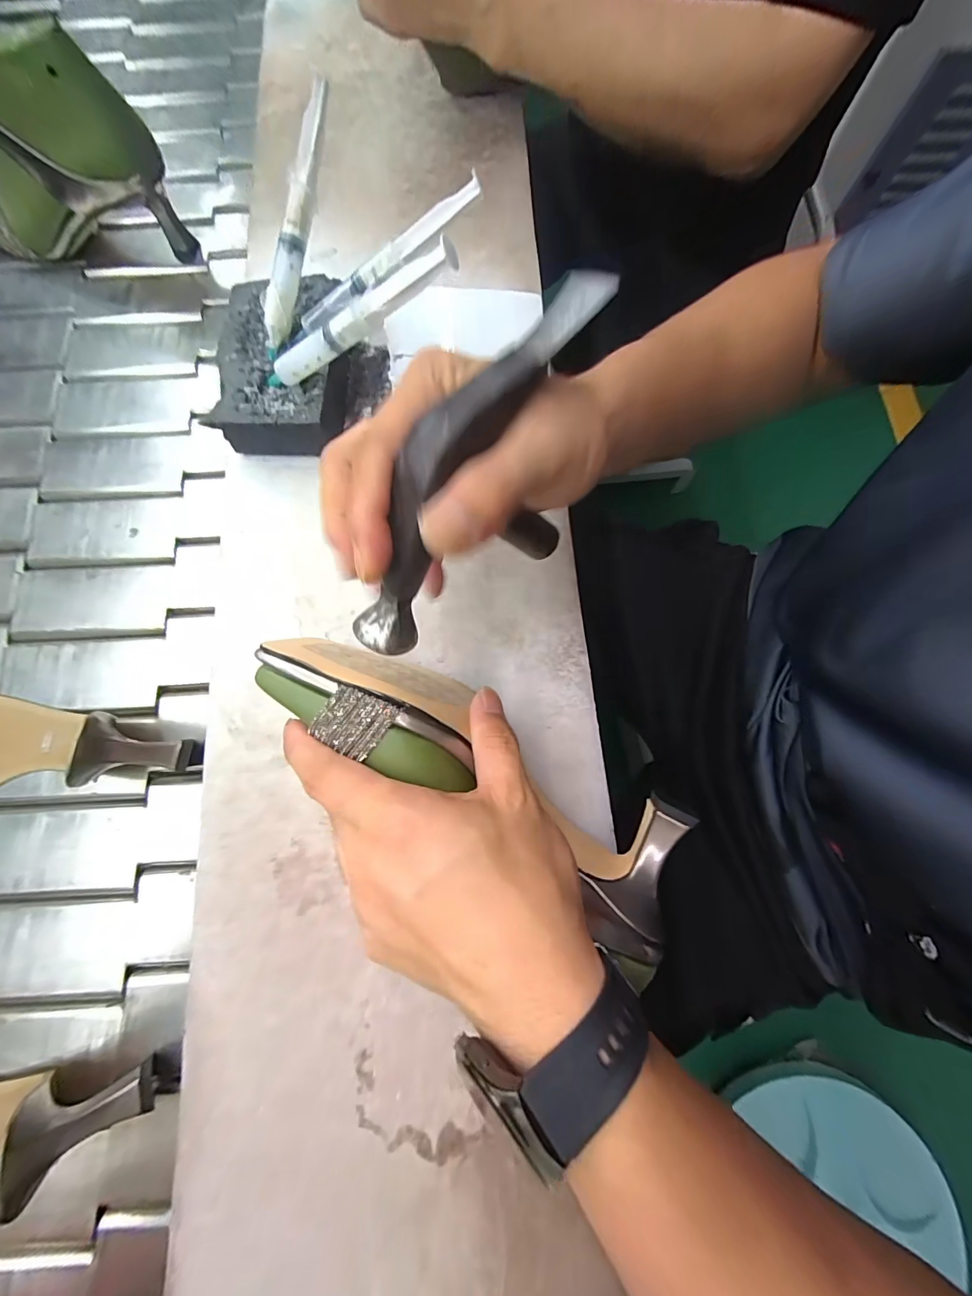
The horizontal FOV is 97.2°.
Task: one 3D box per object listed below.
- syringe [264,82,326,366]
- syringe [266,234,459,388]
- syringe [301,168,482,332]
[{"bbox_3d":[-0.125,-0.273,0.279,0.015,0.018,0.148,22,106,7],"label":"syringe"},{"bbox_3d":[-0.084,-0.197,0.259,0.153,0.015,0.017,-10,74,29],"label":"syringe"},{"bbox_3d":[-0.063,-0.241,0.266,0.135,0.011,0.013,-22,75,19],"label":"syringe"}]

